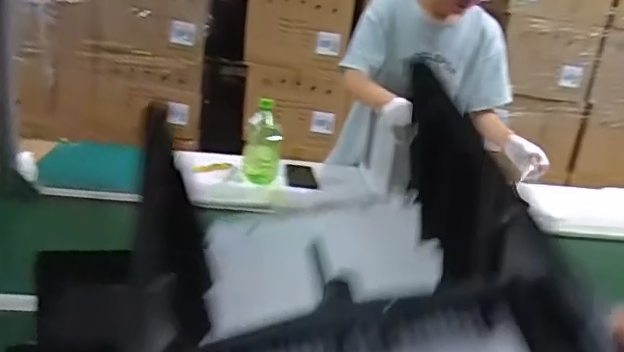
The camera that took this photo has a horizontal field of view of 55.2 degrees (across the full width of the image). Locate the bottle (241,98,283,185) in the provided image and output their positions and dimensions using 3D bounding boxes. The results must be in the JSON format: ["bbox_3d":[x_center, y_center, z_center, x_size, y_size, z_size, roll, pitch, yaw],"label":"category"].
[{"bbox_3d":[-0.115,-0.072,1.405,0.085,0.199,0.099,7,17,-8],"label":"bottle"}]

